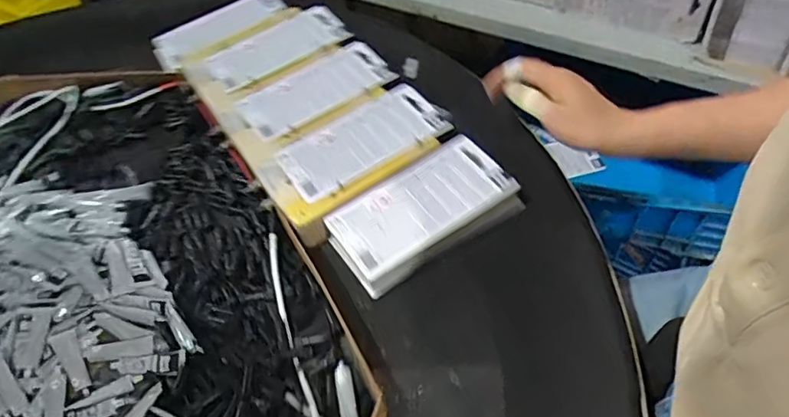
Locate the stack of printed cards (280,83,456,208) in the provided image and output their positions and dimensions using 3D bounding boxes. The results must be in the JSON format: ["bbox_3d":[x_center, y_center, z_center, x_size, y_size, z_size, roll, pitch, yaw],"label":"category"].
[{"bbox_3d":[-0.035,-0.076,0.599,0.175,0.015,0.099,-29,55,-14],"label":"stack of printed cards"}]

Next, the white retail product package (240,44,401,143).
[{"bbox_3d":[-0.095,-0.143,0.682,0.179,0.028,0.109,-30,56,-15],"label":"white retail product package"}]

